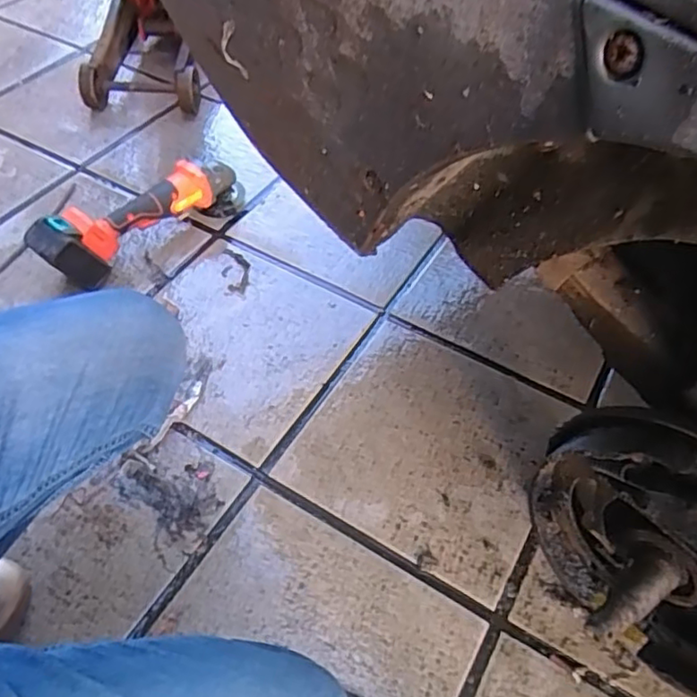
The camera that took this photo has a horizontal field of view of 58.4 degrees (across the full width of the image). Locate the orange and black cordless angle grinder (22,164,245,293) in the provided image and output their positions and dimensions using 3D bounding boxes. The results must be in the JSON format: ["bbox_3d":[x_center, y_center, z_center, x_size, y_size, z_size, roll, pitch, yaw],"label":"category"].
[{"bbox_3d":[-0.315,-0.217,1.003,0.109,0.117,0.369,31,57,19],"label":"orange and black cordless angle grinder"}]

